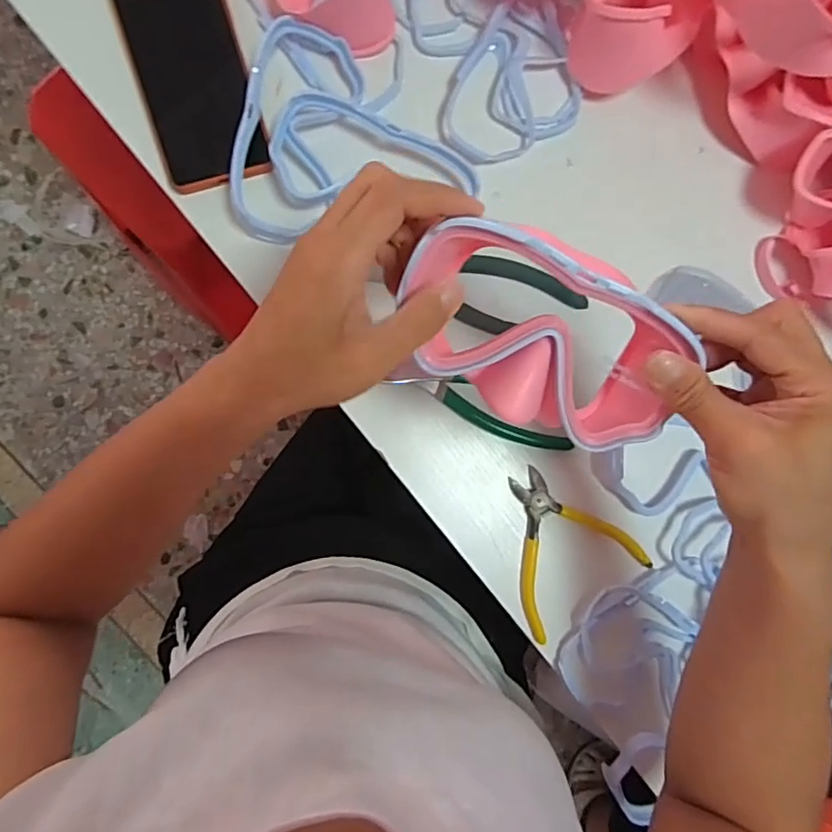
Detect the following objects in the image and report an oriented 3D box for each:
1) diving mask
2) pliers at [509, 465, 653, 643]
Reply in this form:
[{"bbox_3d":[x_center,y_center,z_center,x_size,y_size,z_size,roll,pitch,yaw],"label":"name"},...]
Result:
[{"bbox_3d":[0.061,-0.036,0.285,0.142,0.056,0.078,32,88,-4],"label":"diving mask"},{"bbox_3d":[0.103,0.097,0.437,0.103,0.007,0.112,-37,93,-5],"label":"pliers"}]

